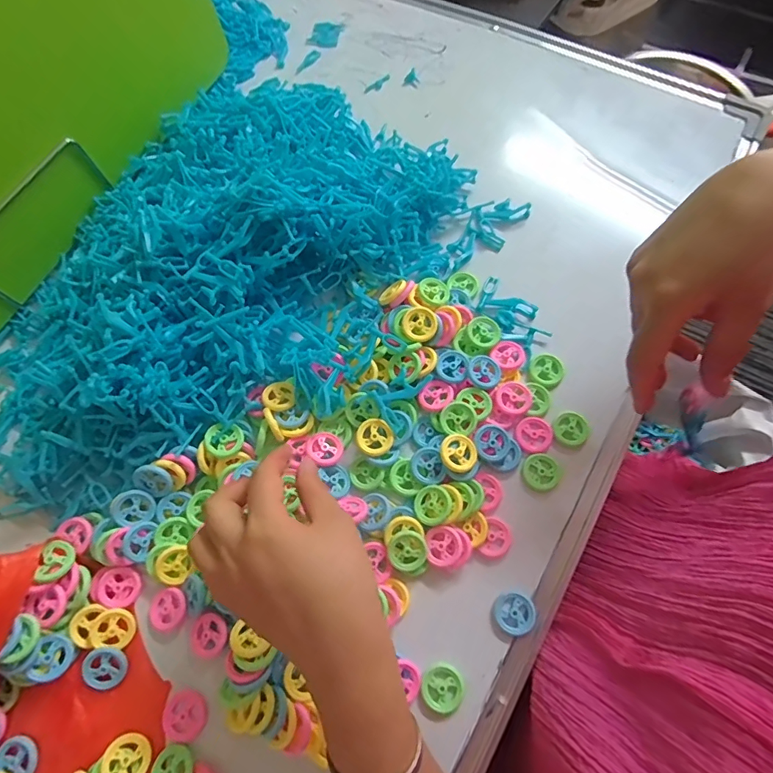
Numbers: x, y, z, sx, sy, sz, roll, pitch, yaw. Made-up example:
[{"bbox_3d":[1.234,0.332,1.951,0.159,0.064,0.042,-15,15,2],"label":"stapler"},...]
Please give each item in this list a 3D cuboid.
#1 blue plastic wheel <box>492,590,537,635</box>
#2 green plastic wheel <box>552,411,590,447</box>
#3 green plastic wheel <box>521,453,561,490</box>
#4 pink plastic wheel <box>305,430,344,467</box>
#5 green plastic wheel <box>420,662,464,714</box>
[{"bbox_3d":[0.094,0.164,0.341,0.029,0.006,0.028,30,74,14],"label":"blue plastic wheel"},{"bbox_3d":[0.151,0.034,0.383,0.027,0.004,0.027,-1,69,4],"label":"green plastic wheel"},{"bbox_3d":[0.125,0.069,0.376,0.030,0.004,0.028,-1,69,4],"label":"green plastic wheel"},{"bbox_3d":[-0.050,0.050,0.381,0.029,0.006,0.029,5,60,-9],"label":"pink plastic wheel"},{"bbox_3d":[0.039,0.210,0.328,0.029,0.007,0.028,-1,69,4],"label":"green plastic wheel"}]

